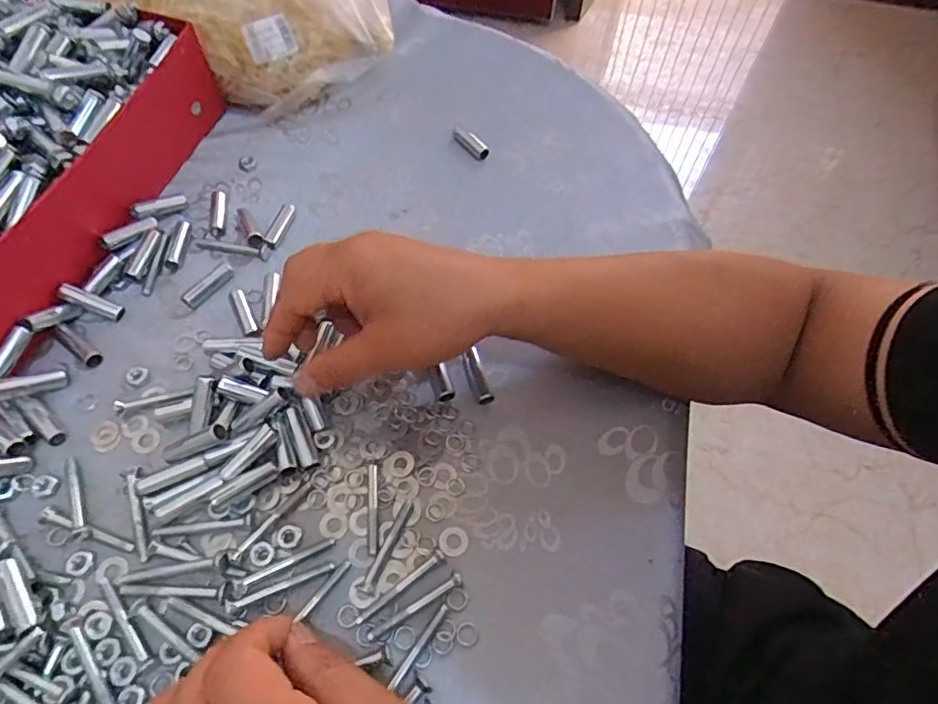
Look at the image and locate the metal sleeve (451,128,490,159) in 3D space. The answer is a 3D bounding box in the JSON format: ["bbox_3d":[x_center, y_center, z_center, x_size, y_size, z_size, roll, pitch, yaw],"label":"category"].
[{"bbox_3d":[0.000,-0.183,0.498,0.013,0.009,0.046,-33,67,-21],"label":"metal sleeve"}]

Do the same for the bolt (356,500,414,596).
[{"bbox_3d":[-0.046,0.109,0.323,0.009,0.005,0.055,21,60,9],"label":"bolt"}]

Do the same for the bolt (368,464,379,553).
[{"bbox_3d":[-0.056,0.090,0.334,0.006,0.006,0.050,-2,59,-5],"label":"bolt"}]

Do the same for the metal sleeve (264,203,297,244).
[{"bbox_3d":[-0.145,-0.098,0.441,0.012,0.010,0.041,12,59,3],"label":"metal sleeve"}]

